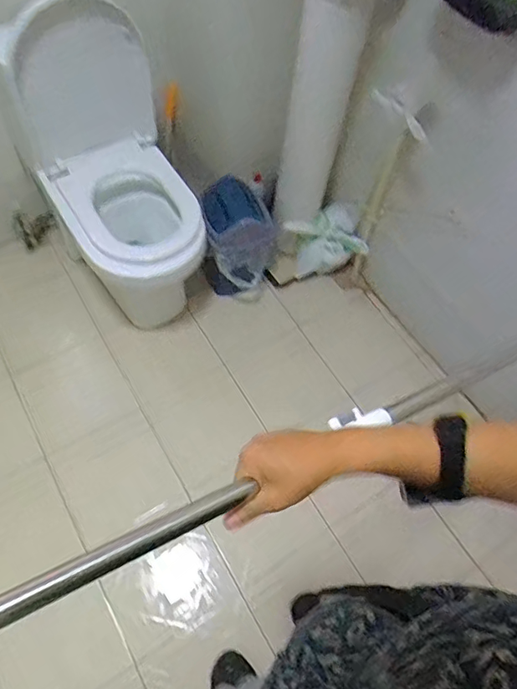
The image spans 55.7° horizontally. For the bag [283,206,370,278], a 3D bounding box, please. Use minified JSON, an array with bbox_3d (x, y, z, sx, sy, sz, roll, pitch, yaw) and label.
[{"bbox_3d":[0.224,-0.345,1.649,0.275,0.281,0.098,13,59,5],"label":"bag"}]

